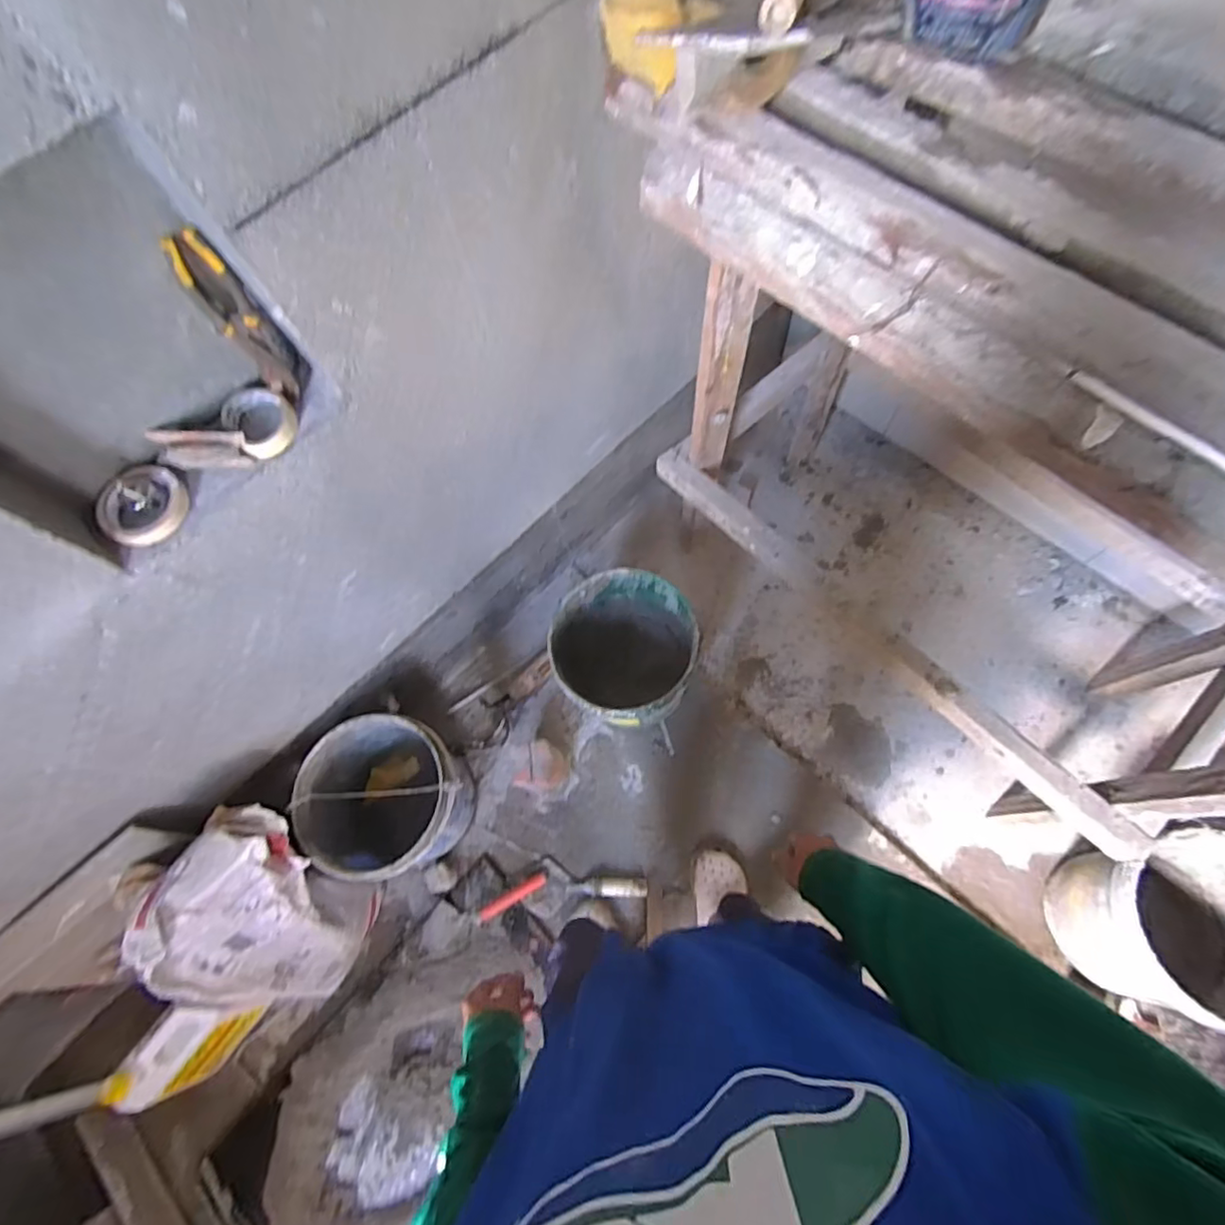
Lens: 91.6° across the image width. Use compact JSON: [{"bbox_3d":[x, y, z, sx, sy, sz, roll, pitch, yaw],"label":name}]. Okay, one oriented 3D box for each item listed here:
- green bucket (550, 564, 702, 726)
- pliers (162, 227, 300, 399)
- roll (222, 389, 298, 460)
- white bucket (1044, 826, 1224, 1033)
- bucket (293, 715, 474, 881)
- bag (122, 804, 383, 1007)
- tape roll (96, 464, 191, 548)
[{"bbox_3d":[0.027,0.115,1.378,0.295,0.335,0.318,-1,65,2],"label":"green bucket"},{"bbox_3d":[-0.437,-0.341,0.699,0.044,0.196,0.014,-43,58,-15],"label":"pliers"},{"bbox_3d":[-0.452,-0.248,0.771,0.080,0.040,0.092,-39,69,-14],"label":"roll"},{"bbox_3d":[1.062,0.591,1.120,0.369,0.389,0.318,-9,65,-1],"label":"white bucket"},{"bbox_3d":[-0.460,0.406,1.276,0.299,0.340,0.296,-1,65,2],"label":"bucket"},{"bbox_3d":[-0.624,0.575,1.125,0.180,0.492,0.334,17,67,10],"label":"bag"},{"bbox_3d":[-0.575,-0.133,0.730,0.103,0.035,0.103,-1,65,2],"label":"tape roll"}]

